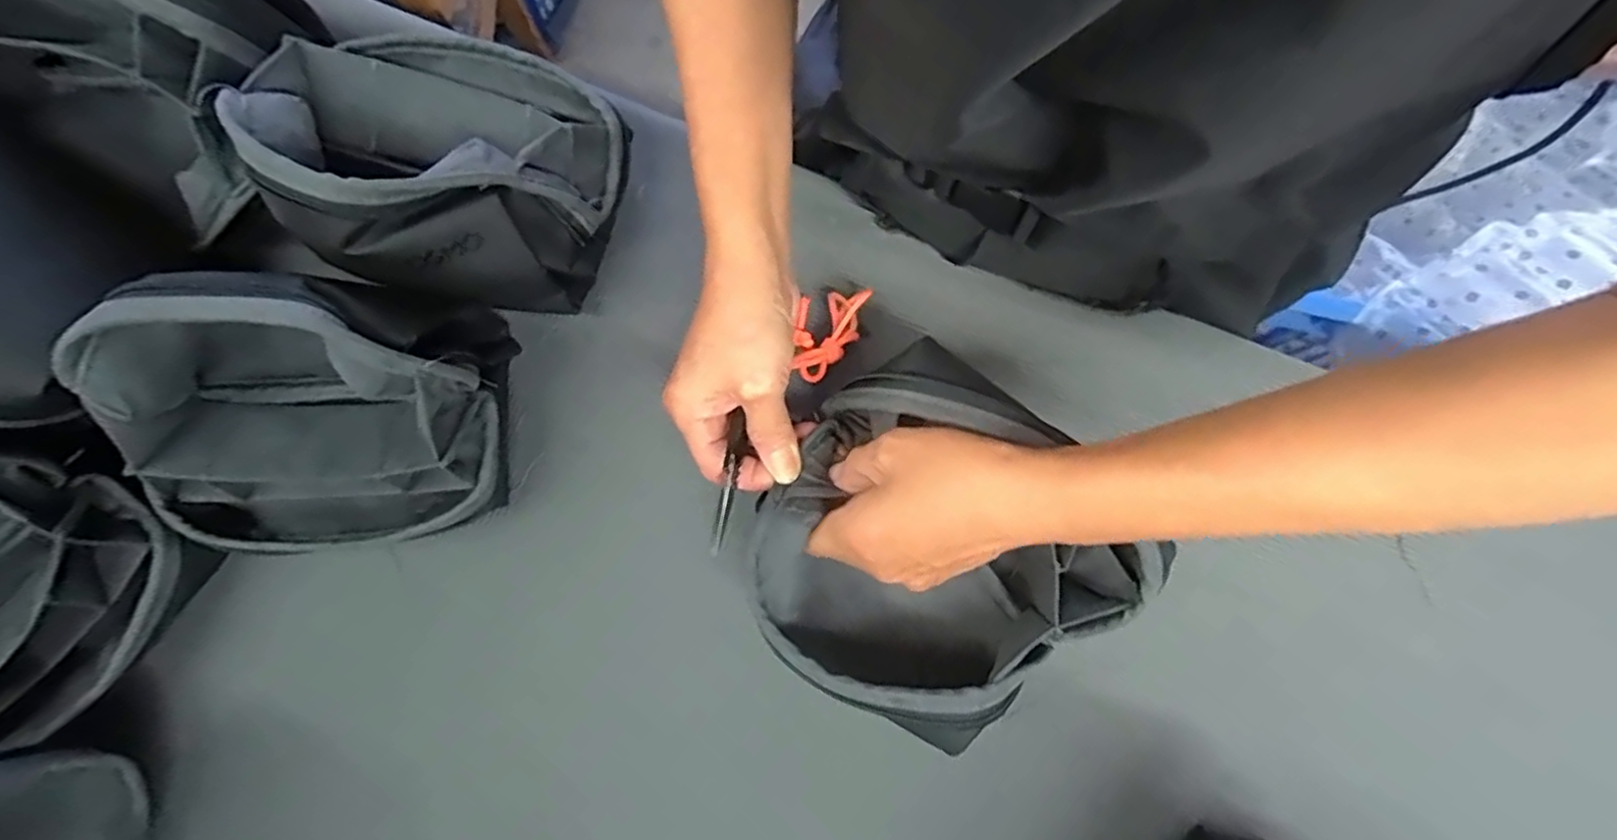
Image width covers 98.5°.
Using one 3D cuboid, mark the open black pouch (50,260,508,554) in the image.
[{"bbox_3d":[-0.240,-0.001,0.323,0.167,0.128,0.115,-5,79,-2],"label":"open black pouch"}]

